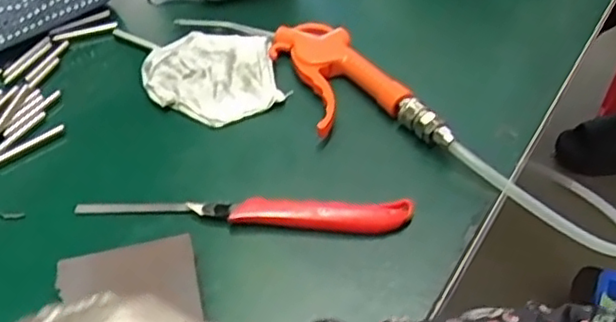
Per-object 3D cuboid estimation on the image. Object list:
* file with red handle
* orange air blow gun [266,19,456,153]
[{"bbox_3d":[-0.044,0.035,0.448,0.227,0.019,0.022,2,45,3],"label":"file with red handle"},{"bbox_3d":[0.032,-0.059,0.529,0.080,0.032,0.179,-18,47,-15],"label":"orange air blow gun"}]

